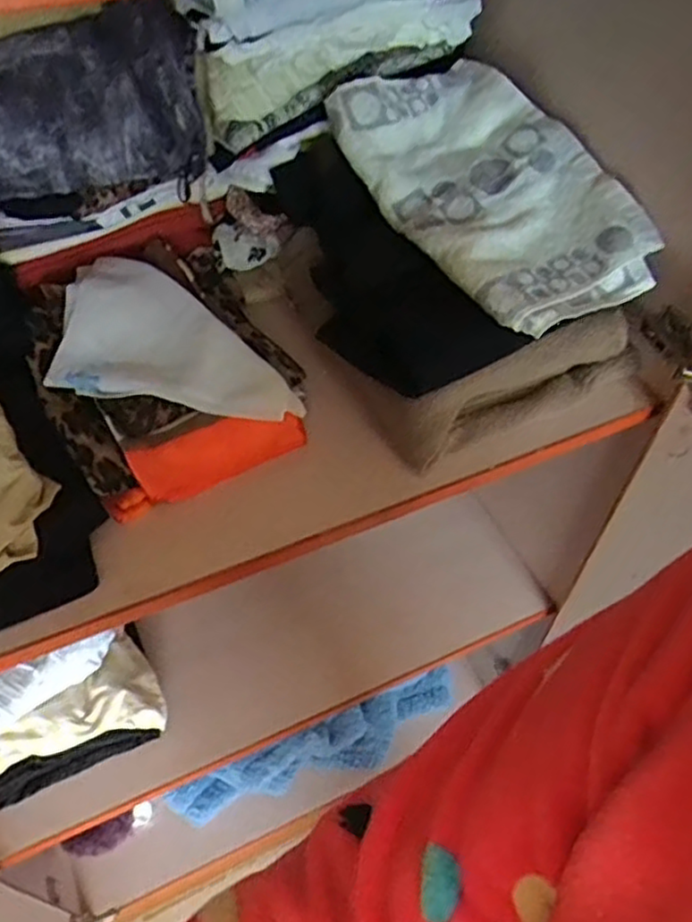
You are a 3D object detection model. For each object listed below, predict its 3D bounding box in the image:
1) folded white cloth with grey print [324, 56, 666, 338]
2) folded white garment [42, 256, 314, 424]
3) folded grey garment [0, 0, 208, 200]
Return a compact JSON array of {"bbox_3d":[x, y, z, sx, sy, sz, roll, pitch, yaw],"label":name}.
[{"bbox_3d":[0.138,-0.269,0.687,0.185,0.079,0.332,-23,55,-20],"label":"folded white cloth with grey print"},{"bbox_3d":[-0.152,-0.125,0.692,0.240,0.044,0.175,6,51,2],"label":"folded white garment"},{"bbox_3d":[-0.288,-0.362,0.706,0.272,0.122,0.159,-14,53,-14],"label":"folded grey garment"}]

